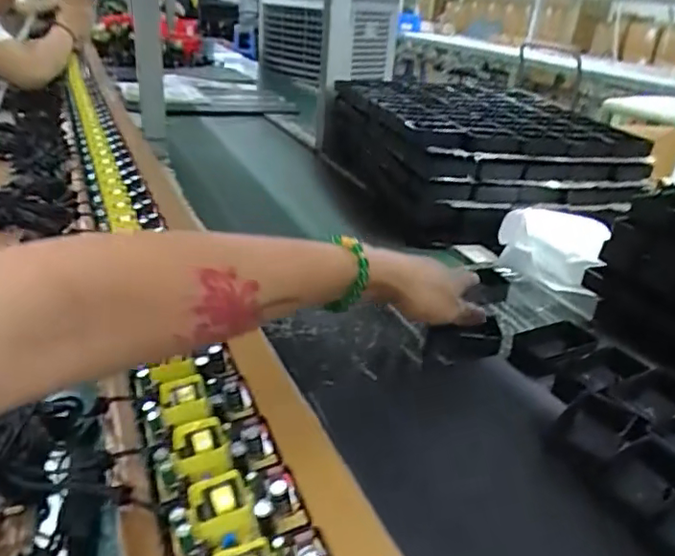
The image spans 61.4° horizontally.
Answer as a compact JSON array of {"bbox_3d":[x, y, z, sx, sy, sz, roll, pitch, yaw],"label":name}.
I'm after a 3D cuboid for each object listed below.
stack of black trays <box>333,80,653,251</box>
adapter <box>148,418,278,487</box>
[{"bbox_3d":[0.232,-0.207,0.950,0.360,0.150,0.418,-4,28,-15],"label":"stack of black trays"},{"bbox_3d":[-0.067,0.099,0.313,0.067,0.023,0.043,-7,28,-20],"label":"adapter"}]

